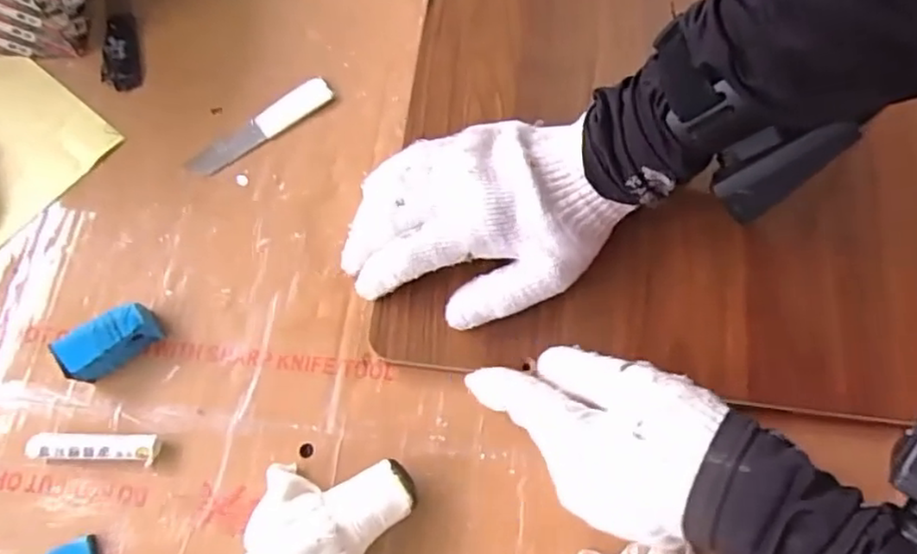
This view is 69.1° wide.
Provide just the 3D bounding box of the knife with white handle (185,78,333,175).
[{"bbox_3d":[-0.128,-0.097,0.432,0.101,0.005,0.021,-36,74,-12],"label":"knife with white handle"}]

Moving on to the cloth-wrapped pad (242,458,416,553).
[{"bbox_3d":[-0.072,0.139,0.324,0.066,0.040,0.111,24,71,8],"label":"cloth-wrapped pad"}]

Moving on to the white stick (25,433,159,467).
[{"bbox_3d":[-0.197,0.092,0.360,0.065,0.012,0.015,1,70,0],"label":"white stick"}]

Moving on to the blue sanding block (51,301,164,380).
[{"bbox_3d":[-0.195,0.037,0.373,0.050,0.026,0.025,-32,73,-11],"label":"blue sanding block"}]

